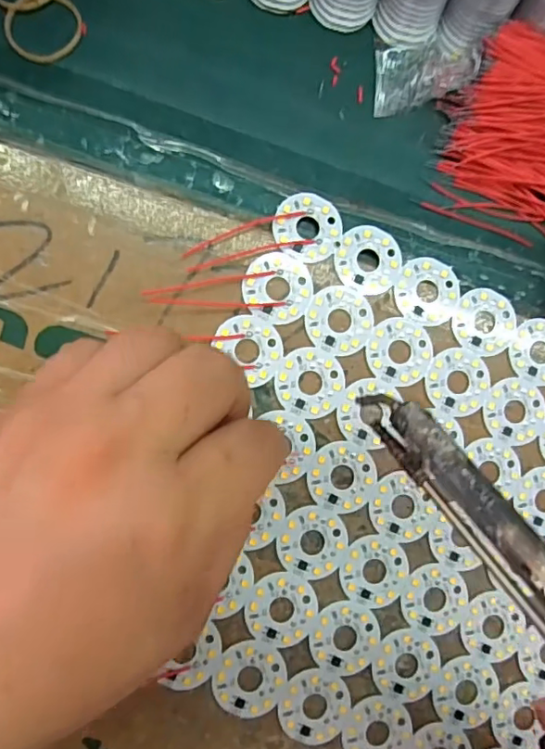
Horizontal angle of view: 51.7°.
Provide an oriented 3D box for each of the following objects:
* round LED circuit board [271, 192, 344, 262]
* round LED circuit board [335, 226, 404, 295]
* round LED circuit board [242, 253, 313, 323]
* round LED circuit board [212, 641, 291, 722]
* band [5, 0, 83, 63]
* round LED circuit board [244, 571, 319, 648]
[{"bbox_3d":[0.016,-0.065,0.249,0.030,0.004,0.030,1,87,-9],"label":"round LED circuit board"},{"bbox_3d":[0.044,-0.052,0.251,0.029,0.004,0.032,25,83,-7],"label":"round LED circuit board"},{"bbox_3d":[0.002,-0.038,0.244,0.030,0.004,0.030,23,83,-7],"label":"round LED circuit board"},{"bbox_3d":[-0.009,0.127,0.234,0.030,0.004,0.031,1,87,-9],"label":"round LED circuit board"},{"bbox_3d":[-0.098,-0.149,0.239,0.029,0.004,0.032,44,81,-4],"label":"band"},{"bbox_3d":[0.004,0.100,0.237,0.030,0.004,0.030,1,87,-9],"label":"round LED circuit board"}]

